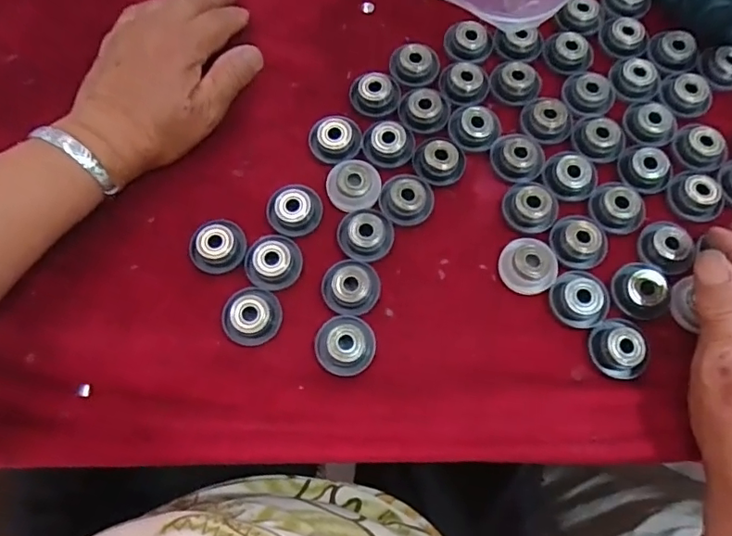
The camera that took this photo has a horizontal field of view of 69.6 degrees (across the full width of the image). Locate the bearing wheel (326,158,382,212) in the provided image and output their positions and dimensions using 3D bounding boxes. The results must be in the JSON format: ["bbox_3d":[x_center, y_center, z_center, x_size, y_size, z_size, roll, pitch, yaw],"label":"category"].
[{"bbox_3d":[-0.008,-0.053,0.325,0.033,0.012,0.030,0,70,0],"label":"bearing wheel"}]

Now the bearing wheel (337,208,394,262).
[{"bbox_3d":[0.000,-0.021,0.316,0.032,0.009,0.034,0,70,0],"label":"bearing wheel"}]

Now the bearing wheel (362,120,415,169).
[{"bbox_3d":[0.014,-0.079,0.334,0.032,0.010,0.027,6,70,2],"label":"bearing wheel"}]

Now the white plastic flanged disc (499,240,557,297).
[{"bbox_3d":[0.096,-0.001,0.310,0.033,0.014,0.030,0,70,0],"label":"white plastic flanged disc"}]

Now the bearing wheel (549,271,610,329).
[{"bbox_3d":[0.124,0.018,0.304,0.032,0.010,0.032,0,70,0],"label":"bearing wheel"}]

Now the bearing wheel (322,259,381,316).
[{"bbox_3d":[-0.009,0.010,0.304,0.033,0.014,0.034,0,70,0],"label":"bearing wheel"}]

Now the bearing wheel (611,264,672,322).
[{"bbox_3d":[0.159,0.013,0.304,0.028,0.011,0.033,-23,72,-8],"label":"bearing wheel"}]

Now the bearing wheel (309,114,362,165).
[{"bbox_3d":[-0.020,-0.082,0.339,0.032,0.016,0.029,-23,72,-8],"label":"bearing wheel"}]

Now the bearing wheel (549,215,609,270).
[{"bbox_3d":[0.128,-0.017,0.315,0.032,0.010,0.033,0,70,0],"label":"bearing wheel"}]

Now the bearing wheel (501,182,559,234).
[{"bbox_3d":[0.101,-0.037,0.322,0.031,0.017,0.027,4,70,1],"label":"bearing wheel"}]

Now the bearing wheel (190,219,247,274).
[{"bbox_3d":[-0.089,-0.013,0.314,0.031,0.013,0.032,0,70,0],"label":"bearing wheel"}]

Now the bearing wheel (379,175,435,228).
[{"bbox_3d":[0.025,-0.042,0.323,0.033,0.017,0.030,0,70,0],"label":"bearing wheel"}]

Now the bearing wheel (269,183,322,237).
[{"bbox_3d":[-0.042,-0.035,0.321,0.030,0.013,0.031,0,70,0],"label":"bearing wheel"}]

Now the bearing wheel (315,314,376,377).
[{"bbox_3d":[-0.011,0.042,0.294,0.033,0.013,0.033,0,70,0],"label":"bearing wheel"}]

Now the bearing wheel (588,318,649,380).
[{"bbox_3d":[0.142,0.045,0.295,0.029,0.011,0.032,-1,70,-1],"label":"bearing wheel"}]

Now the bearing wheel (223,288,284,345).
[{"bbox_3d":[-0.065,0.027,0.300,0.032,0.012,0.032,0,70,0],"label":"bearing wheel"}]

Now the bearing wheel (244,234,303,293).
[{"bbox_3d":[-0.055,-0.004,0.310,0.032,0.011,0.033,0,70,0],"label":"bearing wheel"}]

